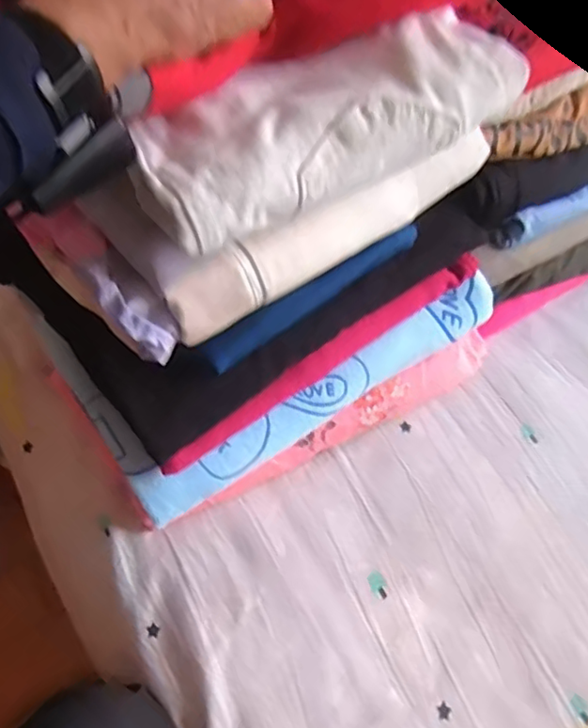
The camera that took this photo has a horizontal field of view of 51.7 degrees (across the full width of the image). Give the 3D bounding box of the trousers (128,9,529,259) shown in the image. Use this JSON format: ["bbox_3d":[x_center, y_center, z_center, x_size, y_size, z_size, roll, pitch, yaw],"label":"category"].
[{"bbox_3d":[0.020,-0.158,0.385,0.254,0.042,0.112,-26,67,-16],"label":"trousers"}]

